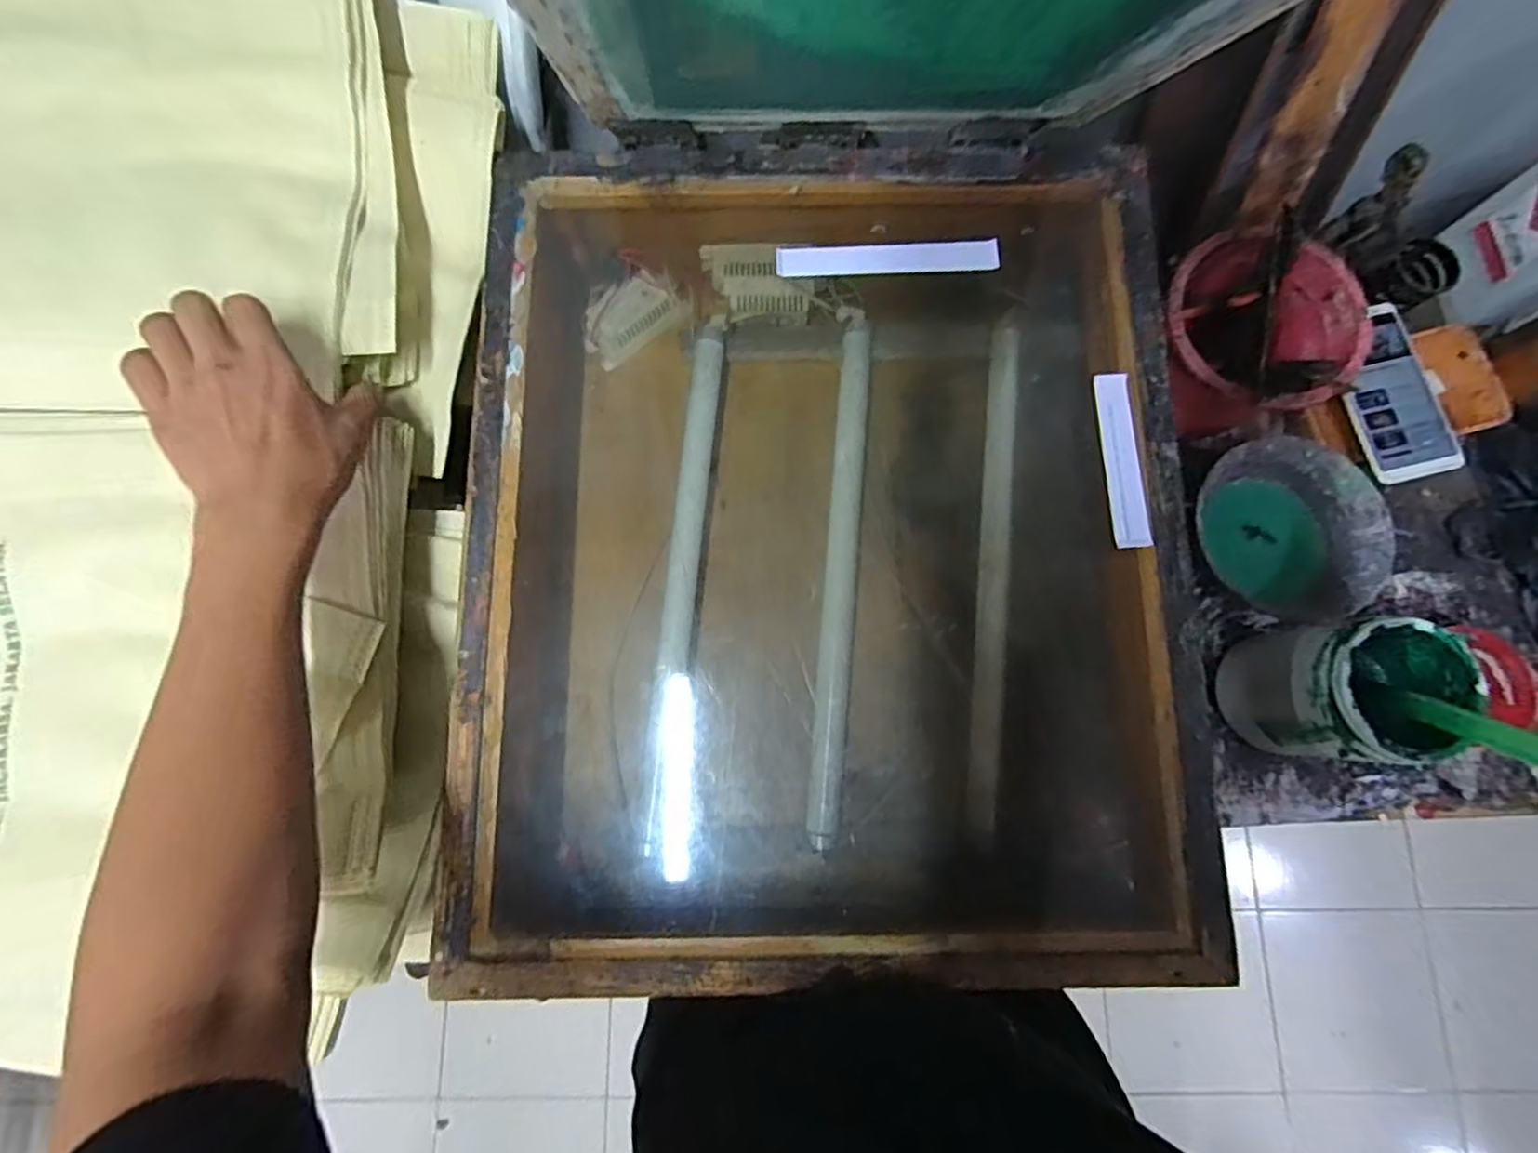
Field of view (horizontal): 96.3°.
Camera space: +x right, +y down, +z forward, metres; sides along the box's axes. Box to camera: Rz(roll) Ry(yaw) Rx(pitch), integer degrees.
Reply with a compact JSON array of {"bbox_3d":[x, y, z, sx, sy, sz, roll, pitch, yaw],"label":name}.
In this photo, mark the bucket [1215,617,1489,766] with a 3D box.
[{"bbox_3d":[0.436,0.087,0.522,0.108,0.146,0.095,-5,78,0],"label":"bucket"}]

